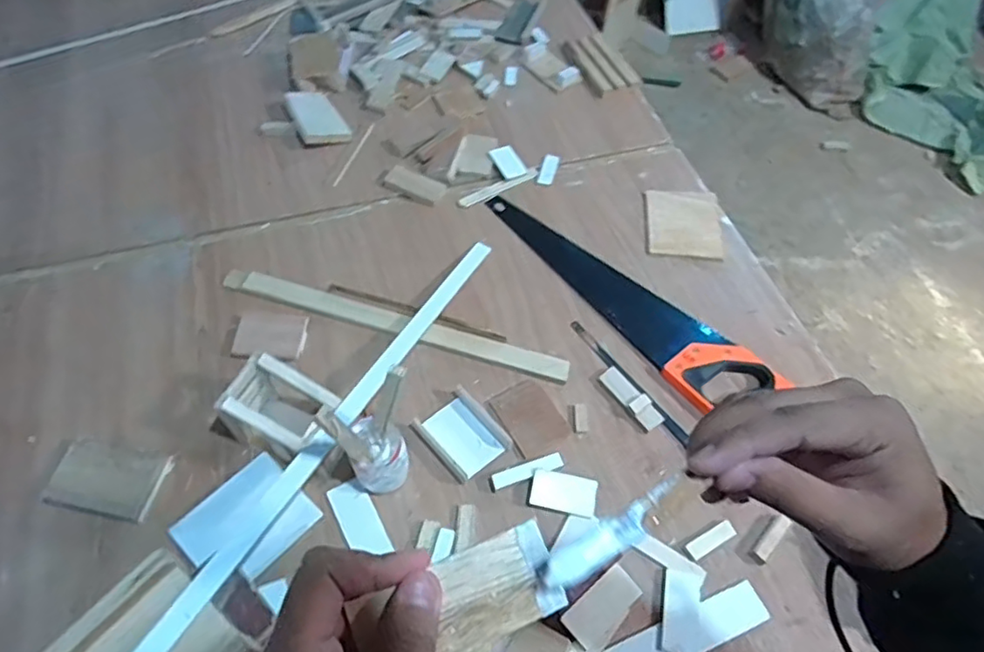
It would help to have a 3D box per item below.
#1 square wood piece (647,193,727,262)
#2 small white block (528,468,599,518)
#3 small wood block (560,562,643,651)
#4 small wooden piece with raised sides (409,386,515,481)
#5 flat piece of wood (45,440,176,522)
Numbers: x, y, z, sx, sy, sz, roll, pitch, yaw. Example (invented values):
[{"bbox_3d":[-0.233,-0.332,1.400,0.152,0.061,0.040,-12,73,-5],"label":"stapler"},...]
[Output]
[{"bbox_3d":[0.306,-0.166,0.977,0.116,0.006,0.134,6,57,0],"label":"square wood piece"},{"bbox_3d":[0.085,0.197,0.723,0.077,0.006,0.044,14,67,-1],"label":"small white block"},{"bbox_3d":[0.118,0.299,0.654,0.087,0.010,0.042,-36,66,-24],"label":"small wood block"},{"bbox_3d":[-0.036,0.132,0.754,0.084,0.021,0.098,-37,66,-24],"label":"small wooden piece with raised sides"},{"bbox_3d":[-0.448,0.179,0.712,0.119,0.016,0.076,10,57,3],"label":"flat piece of wood"}]

